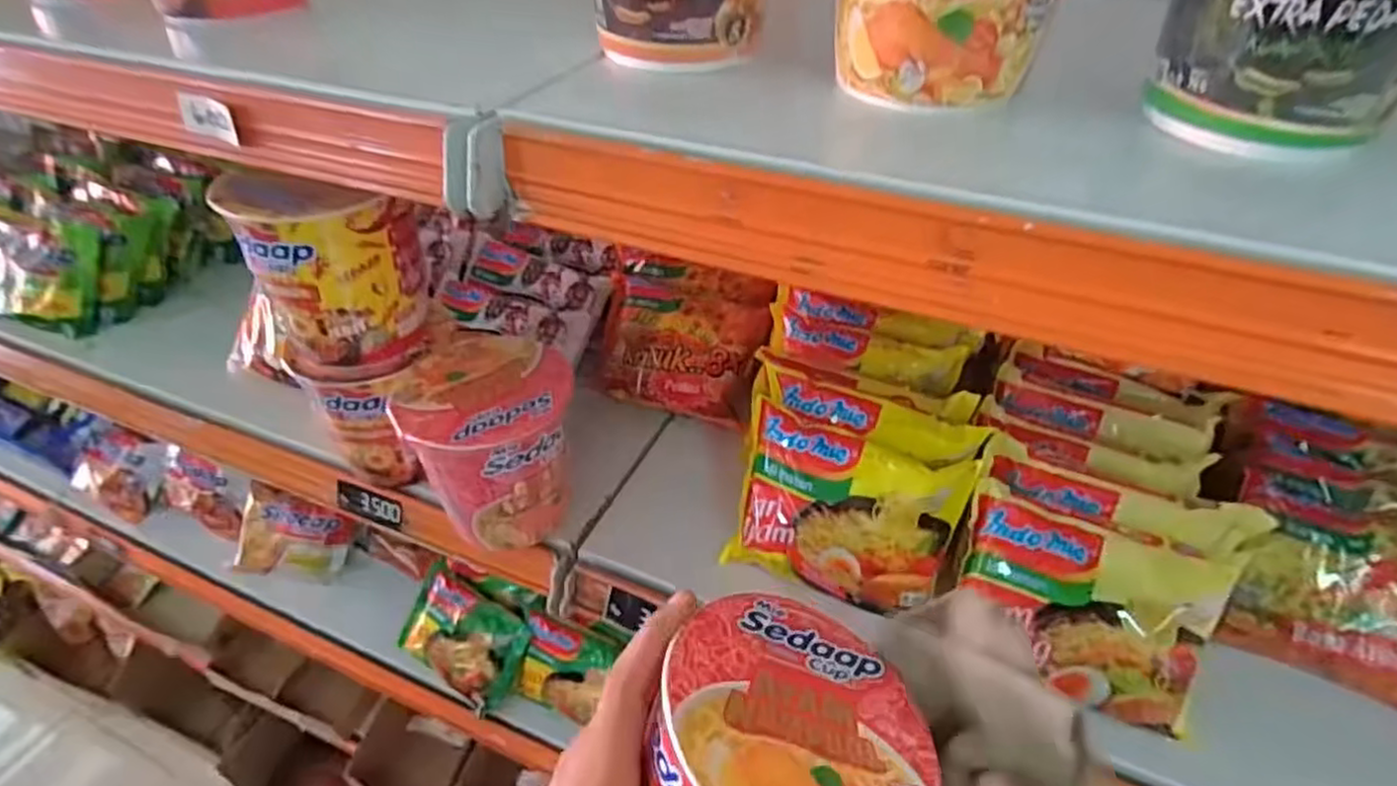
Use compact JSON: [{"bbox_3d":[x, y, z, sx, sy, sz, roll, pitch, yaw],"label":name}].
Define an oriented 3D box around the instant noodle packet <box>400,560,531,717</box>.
[{"bbox_3d":[-0.258,0.267,0.774,0.155,0.019,0.104,27,89,21],"label":"instant noodle packet"}]

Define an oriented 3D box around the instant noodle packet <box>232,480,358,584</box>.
[{"bbox_3d":[-0.518,0.185,0.902,0.158,0.022,0.106,14,88,9],"label":"instant noodle packet"}]

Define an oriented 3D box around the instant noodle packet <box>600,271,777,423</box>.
[{"bbox_3d":[-0.016,-0.044,0.576,0.135,0.018,0.118,8,76,16],"label":"instant noodle packet"}]

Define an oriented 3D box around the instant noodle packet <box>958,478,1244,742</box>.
[{"bbox_3d":[0.213,0.118,0.393,0.129,0.022,0.099,17,84,16],"label":"instant noodle packet"}]

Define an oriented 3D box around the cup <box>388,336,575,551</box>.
[{"bbox_3d":[-0.133,0.034,0.470,0.101,0.102,0.100,0,41,0],"label":"cup"}]

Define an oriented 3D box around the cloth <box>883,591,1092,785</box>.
[{"bbox_3d":[0.104,0.157,0.251,0.054,0.054,0.151,3,73,4],"label":"cloth"}]

